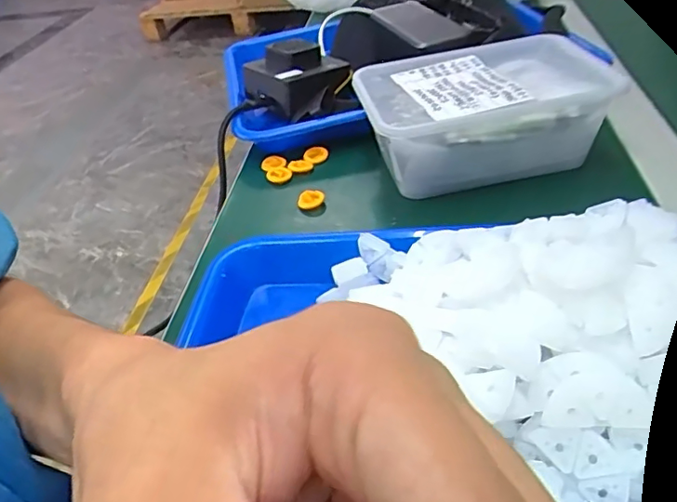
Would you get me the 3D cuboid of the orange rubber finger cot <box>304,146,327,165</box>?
[{"bbox_3d":[-0.019,-0.080,0.461,0.019,0.007,0.019,-9,39,-3],"label":"orange rubber finger cot"}]

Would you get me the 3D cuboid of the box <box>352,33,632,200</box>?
[{"bbox_3d":[0.100,-0.098,0.414,0.162,0.072,0.111,-11,39,-3],"label":"box"}]

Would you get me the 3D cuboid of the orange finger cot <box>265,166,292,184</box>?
[{"bbox_3d":[-0.048,-0.061,0.448,0.020,0.007,0.020,-12,39,-7],"label":"orange finger cot"}]

